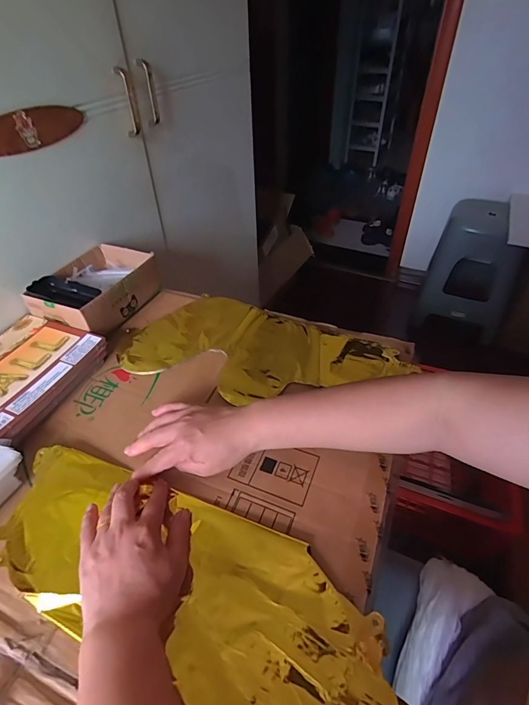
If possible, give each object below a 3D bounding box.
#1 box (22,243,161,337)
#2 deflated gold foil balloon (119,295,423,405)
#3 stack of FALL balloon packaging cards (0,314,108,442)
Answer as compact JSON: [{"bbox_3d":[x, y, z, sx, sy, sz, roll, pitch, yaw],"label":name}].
[{"bbox_3d":[-0.291,-0.106,0.651,0.138,0.074,0.180,14,45,15],"label":"box"},{"bbox_3d":[-0.006,-0.001,0.570,0.391,0.013,0.192,15,45,16],"label":"deflated gold foil balloon"},{"bbox_3d":[-0.346,0.030,0.527,0.174,0.034,0.193,15,45,16],"label":"stack of FALL balloon packaging cards"}]

